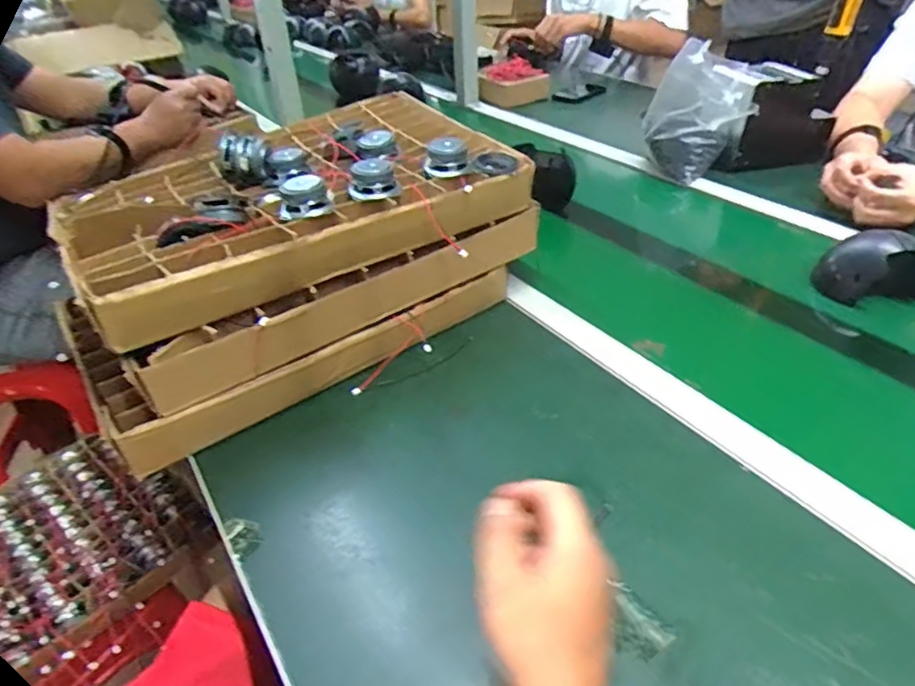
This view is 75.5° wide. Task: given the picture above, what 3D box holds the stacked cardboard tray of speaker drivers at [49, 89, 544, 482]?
[{"bbox_3d":[-0.165,-0.095,0.675,0.481,0.215,0.263,-27,44,-25],"label":"stacked cardboard tray of speaker drivers"}]

